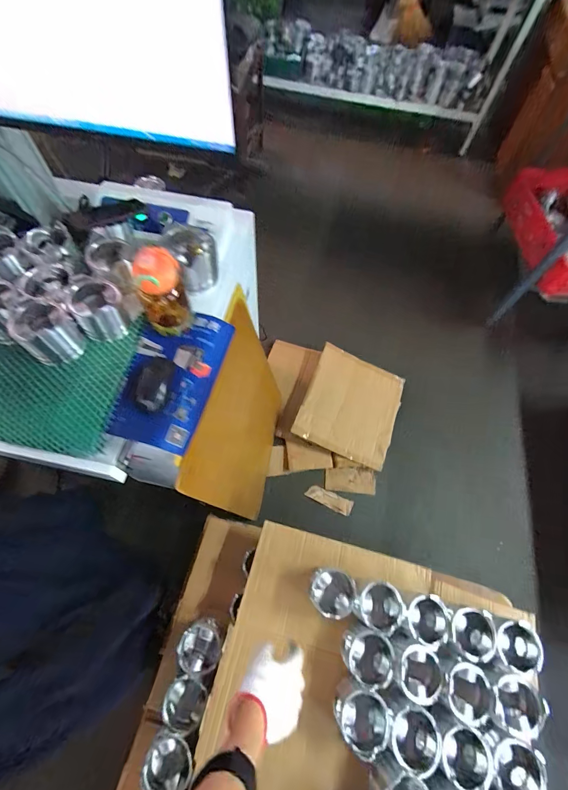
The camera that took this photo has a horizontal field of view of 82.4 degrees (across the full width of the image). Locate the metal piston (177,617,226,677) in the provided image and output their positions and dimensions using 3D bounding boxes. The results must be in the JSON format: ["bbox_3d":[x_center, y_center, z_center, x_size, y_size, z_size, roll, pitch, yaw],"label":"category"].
[{"bbox_3d":[-0.186,0.573,0.741,0.092,0.093,0.091,1,64,-2],"label":"metal piston"}]

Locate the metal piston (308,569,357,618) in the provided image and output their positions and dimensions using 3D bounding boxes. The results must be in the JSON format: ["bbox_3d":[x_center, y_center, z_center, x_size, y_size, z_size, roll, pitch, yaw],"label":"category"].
[{"bbox_3d":[0.103,0.434,0.720,0.096,0.072,0.090,1,64,-2],"label":"metal piston"}]

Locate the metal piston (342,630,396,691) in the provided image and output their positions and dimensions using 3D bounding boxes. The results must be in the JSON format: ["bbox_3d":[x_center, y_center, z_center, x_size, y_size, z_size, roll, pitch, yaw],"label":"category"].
[{"bbox_3d":[0.172,0.538,0.673,0.094,0.075,0.087,1,64,-2],"label":"metal piston"}]

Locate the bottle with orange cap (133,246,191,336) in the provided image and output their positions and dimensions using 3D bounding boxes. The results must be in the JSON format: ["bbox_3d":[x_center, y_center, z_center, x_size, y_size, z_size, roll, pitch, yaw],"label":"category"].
[{"bbox_3d":[-0.226,-0.185,0.603,0.084,0.152,0.070,-24,68,-14],"label":"bottle with orange cap"}]

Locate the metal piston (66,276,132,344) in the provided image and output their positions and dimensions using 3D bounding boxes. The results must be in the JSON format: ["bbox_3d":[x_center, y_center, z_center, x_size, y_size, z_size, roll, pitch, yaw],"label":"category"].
[{"bbox_3d":[-0.349,-0.162,0.616,0.089,0.092,0.074,-34,70,-17],"label":"metal piston"}]

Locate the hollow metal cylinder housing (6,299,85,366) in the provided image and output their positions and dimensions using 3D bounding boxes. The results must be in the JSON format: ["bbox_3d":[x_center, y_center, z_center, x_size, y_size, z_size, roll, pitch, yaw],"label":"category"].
[{"bbox_3d":[-0.432,-0.110,0.592,0.087,0.082,0.086,13,64,3],"label":"hollow metal cylinder housing"}]

